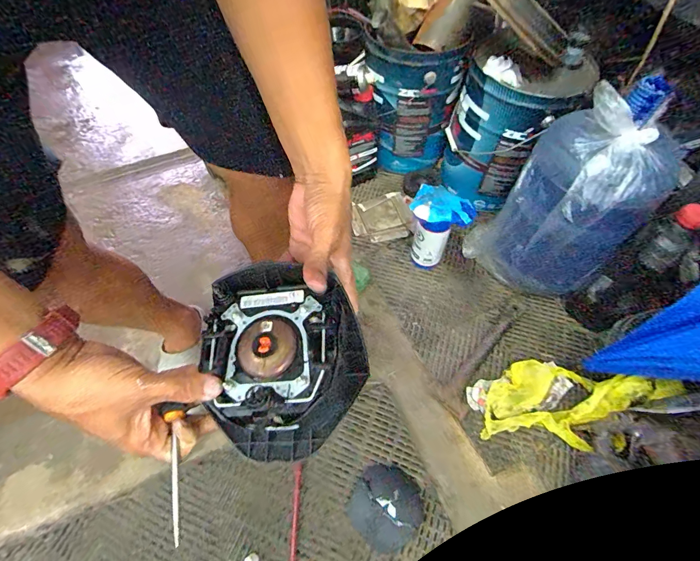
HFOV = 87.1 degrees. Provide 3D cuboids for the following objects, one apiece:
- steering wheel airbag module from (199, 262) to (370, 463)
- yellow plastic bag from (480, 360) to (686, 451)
[{"bbox_3d":[-0.064,0.075,0.362,0.146,0.077,0.167,-4,56,-2],"label":"steering wheel airbag module"},{"bbox_3d":[0.460,0.245,0.761,0.374,0.075,0.179,-10,54,15],"label":"yellow plastic bag"}]

